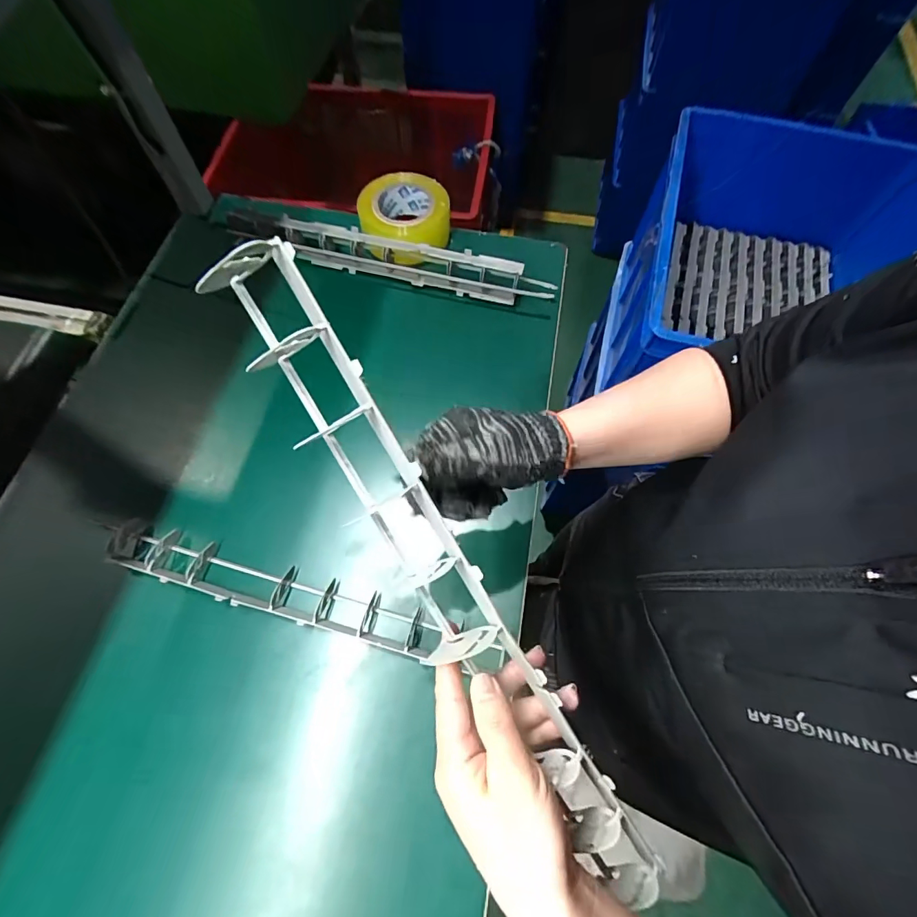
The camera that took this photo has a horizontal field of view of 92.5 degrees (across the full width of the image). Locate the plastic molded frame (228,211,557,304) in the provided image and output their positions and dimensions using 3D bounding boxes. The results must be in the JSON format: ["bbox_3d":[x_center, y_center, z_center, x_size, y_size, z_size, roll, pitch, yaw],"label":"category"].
[{"bbox_3d":[-0.097,-0.282,0.617,0.455,0.056,0.035,12,67,5],"label":"plastic molded frame"}]

